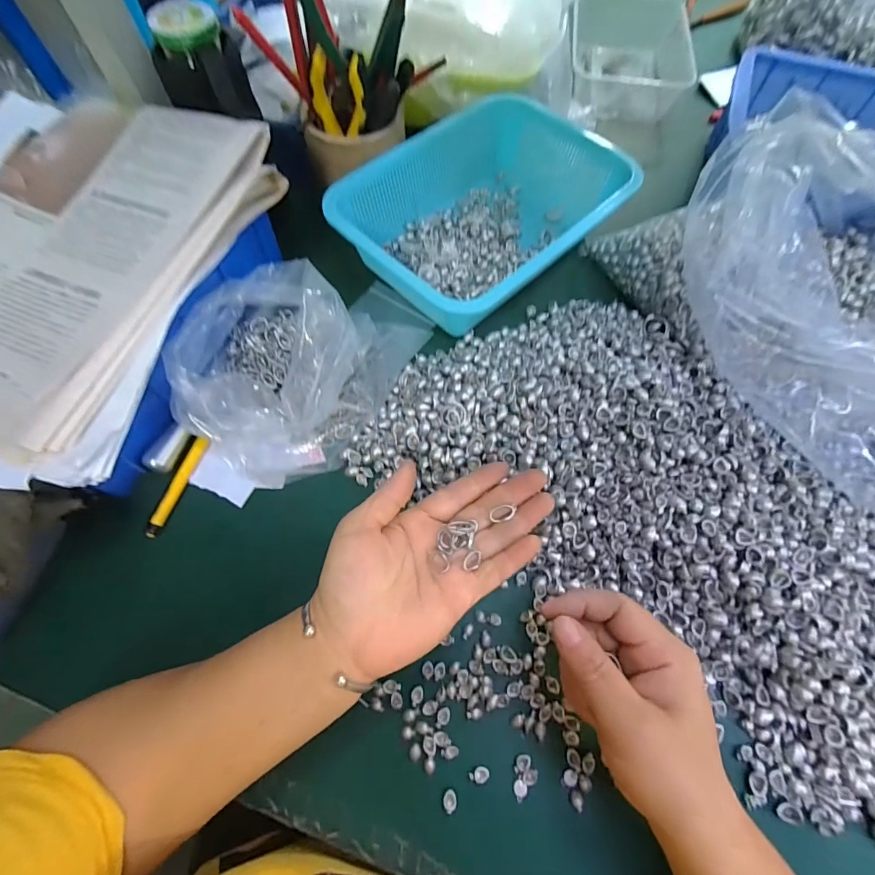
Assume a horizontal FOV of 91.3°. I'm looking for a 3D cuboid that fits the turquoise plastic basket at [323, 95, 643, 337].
[{"bbox_3d":[0.041,-0.233,0.426,0.259,0.073,0.204,-41,72,-16],"label":"turquoise plastic basket"}]

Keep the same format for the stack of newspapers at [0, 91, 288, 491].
[{"bbox_3d":[-0.274,-0.121,0.299,0.236,0.047,0.293,11,65,5],"label":"stack of newspapers"}]

